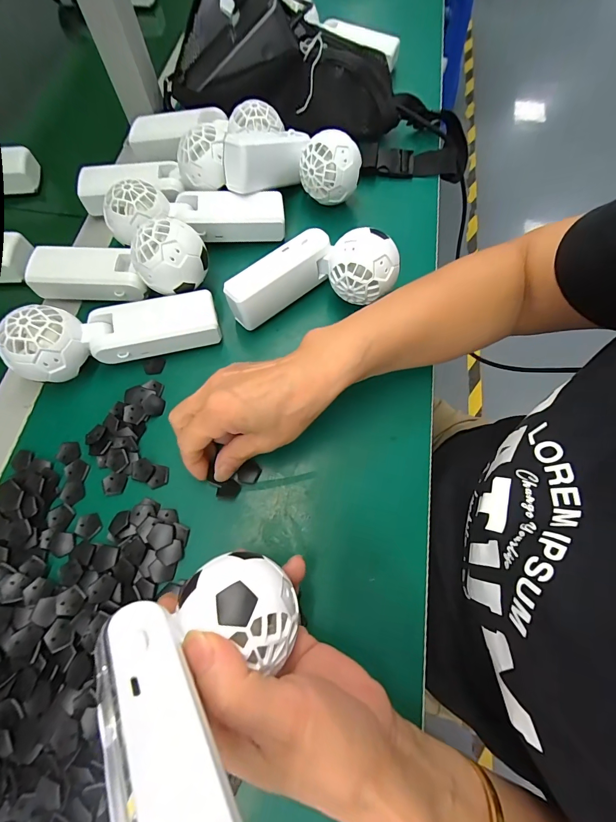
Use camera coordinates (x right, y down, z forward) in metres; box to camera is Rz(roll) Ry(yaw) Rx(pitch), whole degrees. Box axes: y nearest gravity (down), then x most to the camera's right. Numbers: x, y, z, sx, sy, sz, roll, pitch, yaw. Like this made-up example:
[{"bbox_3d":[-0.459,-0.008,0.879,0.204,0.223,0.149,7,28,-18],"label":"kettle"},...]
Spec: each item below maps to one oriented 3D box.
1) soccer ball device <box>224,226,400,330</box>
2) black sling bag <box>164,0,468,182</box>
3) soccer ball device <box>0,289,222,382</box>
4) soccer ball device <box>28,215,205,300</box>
[{"bbox_3d":[0.002,-0.125,0.320,0.152,0.060,0.067,-10,68,-3],"label":"soccer ball device"},{"bbox_3d":[0.015,-0.356,0.395,0.368,0.103,0.146,21,69,-4],"label":"black sling bag"},{"bbox_3d":[-0.164,-0.071,0.303,0.167,0.061,0.055,-18,69,-6],"label":"soccer ball device"},{"bbox_3d":[-0.176,-0.135,0.319,0.166,0.049,0.047,-1,67,14],"label":"soccer ball device"}]

